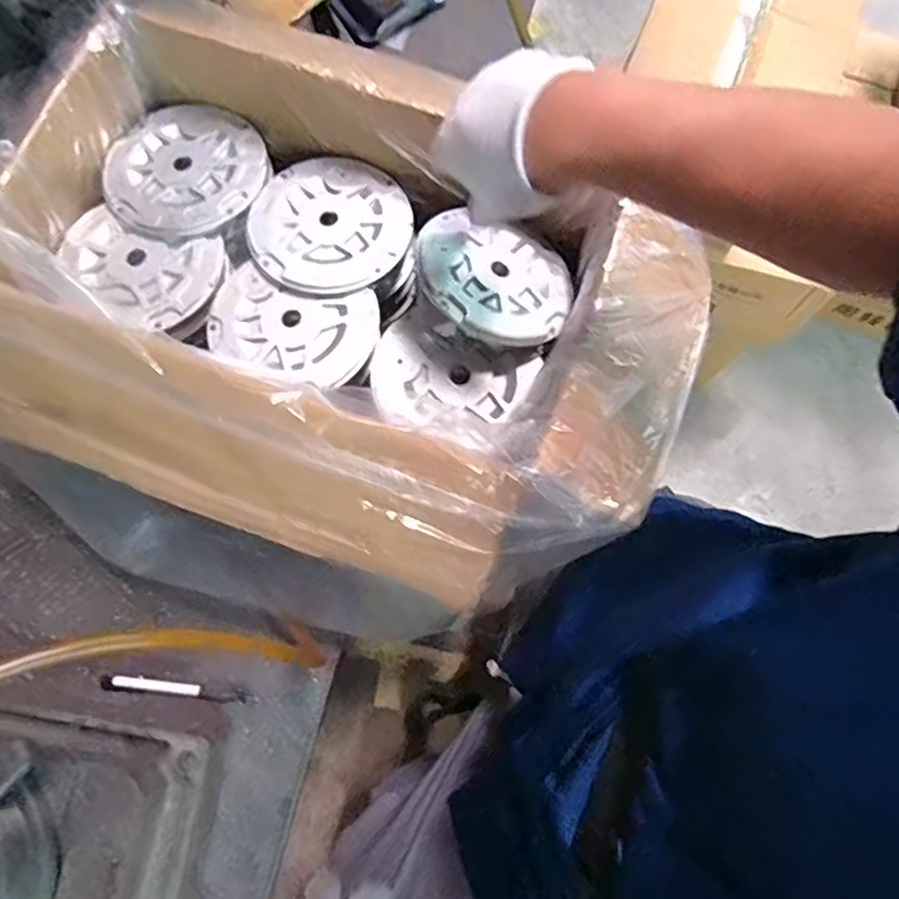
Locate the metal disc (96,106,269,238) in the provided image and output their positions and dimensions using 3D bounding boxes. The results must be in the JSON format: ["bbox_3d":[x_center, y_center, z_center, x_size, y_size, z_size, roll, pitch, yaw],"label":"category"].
[{"bbox_3d":[-0.230,-0.243,0.547,0.130,0.010,0.136,0,77,0],"label":"metal disc"}]

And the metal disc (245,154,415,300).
[{"bbox_3d":[-0.101,-0.191,0.539,0.131,0.014,0.134,0,77,0],"label":"metal disc"}]

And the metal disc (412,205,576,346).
[{"bbox_3d":[0.037,-0.141,0.514,0.133,0.009,0.117,23,59,-8],"label":"metal disc"}]

